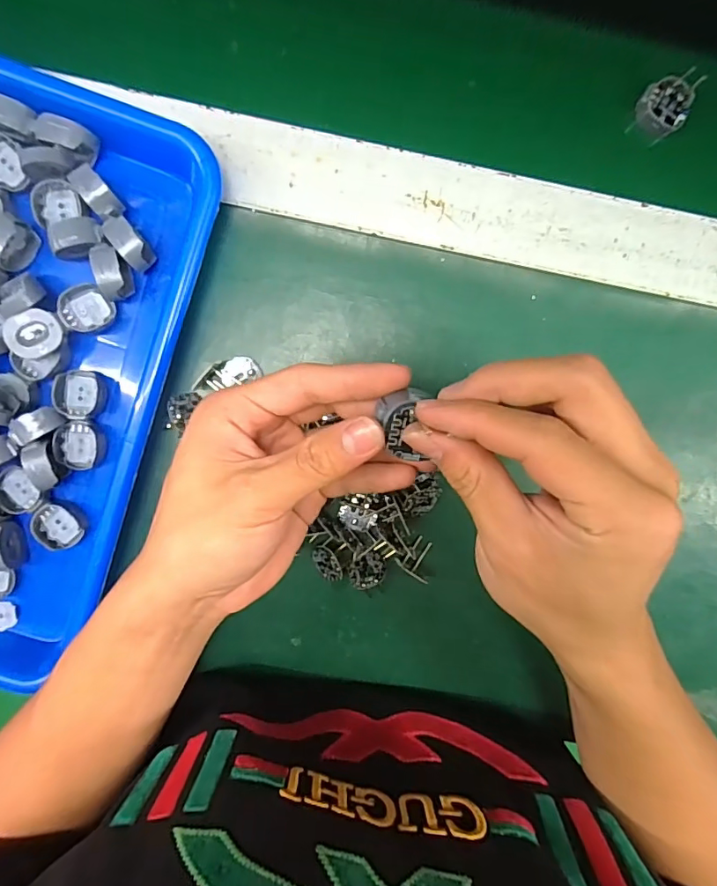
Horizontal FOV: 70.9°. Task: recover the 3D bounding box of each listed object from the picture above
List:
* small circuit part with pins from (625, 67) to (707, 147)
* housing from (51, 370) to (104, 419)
[{"bbox_3d":[0.180,-0.198,0.300,0.028,0.019,0.035,15,111,4],"label":"small circuit part with pins"},{"bbox_3d":[-0.163,-0.029,0.297,0.025,0.018,0.027,0,97,-1],"label":"housing"}]

